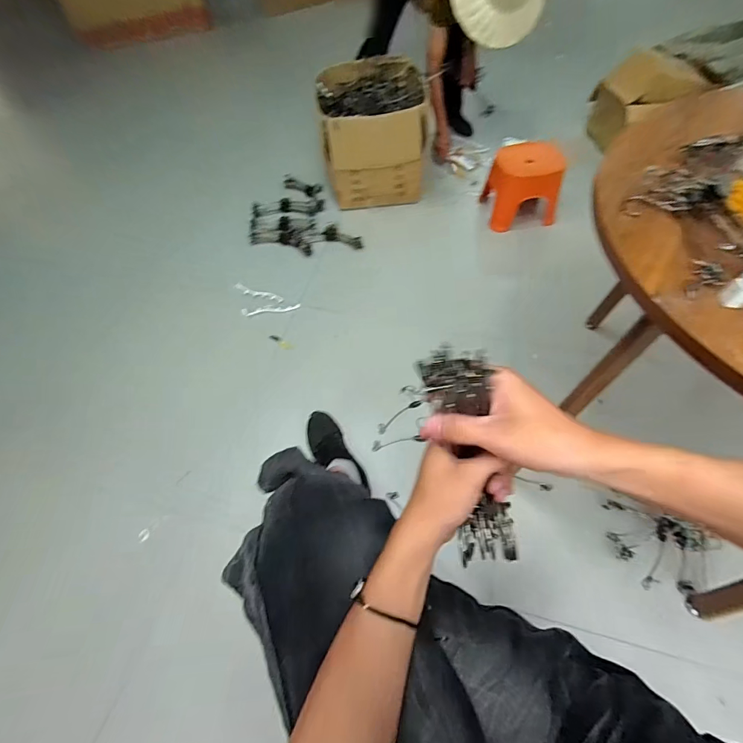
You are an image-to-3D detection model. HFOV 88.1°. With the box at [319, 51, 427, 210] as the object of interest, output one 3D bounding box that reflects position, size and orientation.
[{"bbox_3d":[-0.003,-1.026,1.659,0.427,0.347,0.541,-8,58,-1],"label":"box"}]

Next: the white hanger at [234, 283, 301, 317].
[{"bbox_3d":[-0.418,-0.251,1.445,0.260,0.024,0.142,20,61,6],"label":"white hanger"}]

